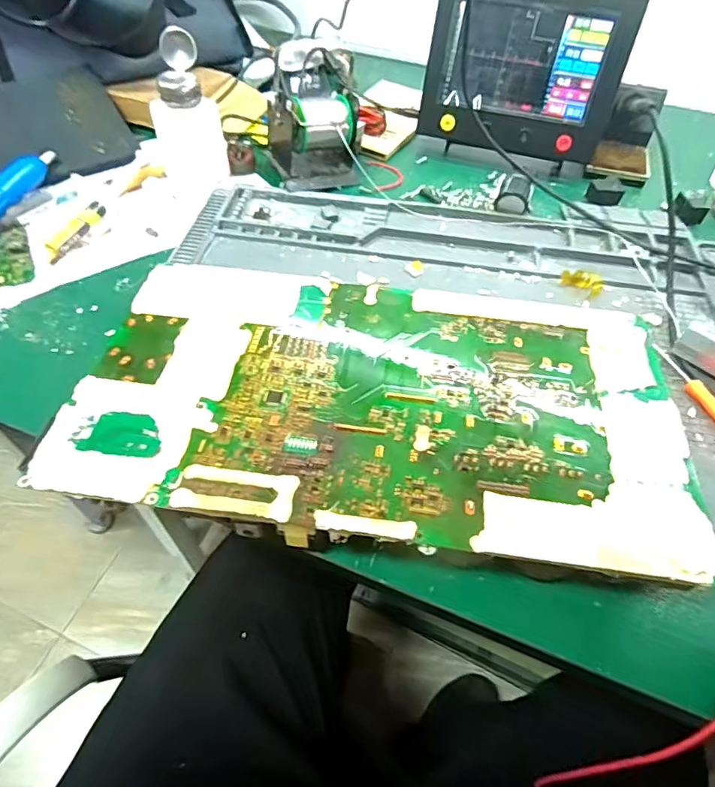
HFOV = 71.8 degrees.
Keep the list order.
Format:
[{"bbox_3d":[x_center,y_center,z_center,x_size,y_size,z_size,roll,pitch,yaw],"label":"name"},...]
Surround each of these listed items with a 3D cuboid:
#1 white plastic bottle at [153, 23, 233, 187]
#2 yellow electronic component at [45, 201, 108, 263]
[{"bbox_3d":[-0.179,-0.287,0.506,0.058,0.122,0.055,30,58,19],"label":"white plastic bottle"},{"bbox_3d":[-0.270,-0.155,0.473,0.018,0.016,0.076,22,56,15],"label":"yellow electronic component"}]

